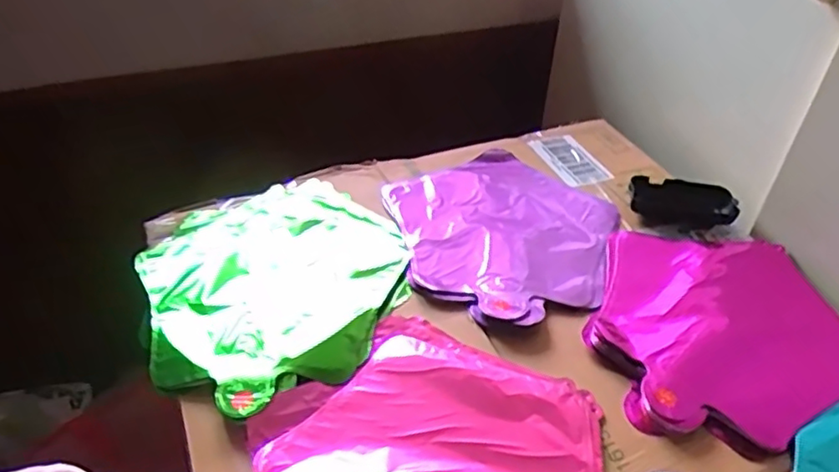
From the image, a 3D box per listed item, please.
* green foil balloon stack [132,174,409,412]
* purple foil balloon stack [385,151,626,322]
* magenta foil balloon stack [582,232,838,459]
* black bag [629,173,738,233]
[{"bbox_3d":[-0.127,0.038,0.577,0.229,0.024,0.254,-18,45,-21],"label":"green foil balloon stack"},{"bbox_3d":[0.090,-0.010,0.640,0.227,0.014,0.231,-20,46,-24],"label":"purple foil balloon stack"},{"bbox_3d":[0.272,0.078,0.557,0.230,0.017,0.243,10,42,9],"label":"magenta foil balloon stack"},{"bbox_3d":[0.279,-0.035,0.675,0.102,0.025,0.058,4,41,2],"label":"black bag"}]

